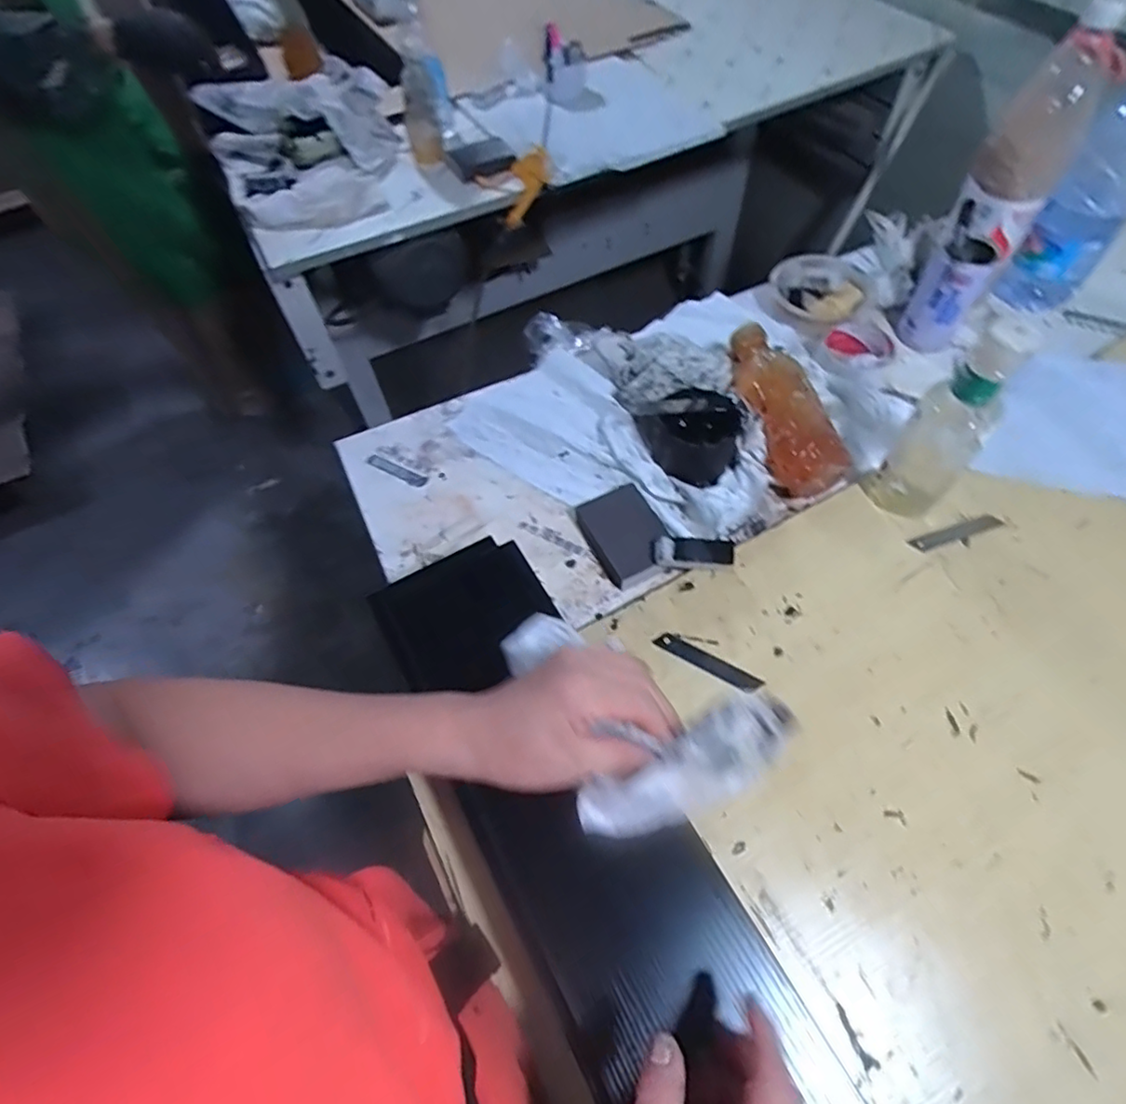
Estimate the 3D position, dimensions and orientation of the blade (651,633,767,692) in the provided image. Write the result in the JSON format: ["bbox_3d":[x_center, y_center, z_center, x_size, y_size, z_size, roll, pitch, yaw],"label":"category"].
[{"bbox_3d":[0.131,0.101,0.548,0.099,0.004,0.017,26,61,16],"label":"blade"}]

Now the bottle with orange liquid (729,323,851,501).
[{"bbox_3d":[0.236,-0.155,0.659,0.063,0.072,0.199,-16,59,-6],"label":"bottle with orange liquid"}]

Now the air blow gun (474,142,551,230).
[{"bbox_3d":[-0.076,-0.584,0.973,0.115,0.110,0.031,0,59,4],"label":"air blow gun"}]

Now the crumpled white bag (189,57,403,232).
[{"bbox_3d":[-0.458,-0.724,1.054,0.326,0.072,0.402,-18,59,-7],"label":"crumpled white bag"}]

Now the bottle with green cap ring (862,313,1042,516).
[{"bbox_3d":[0.342,-0.105,0.545,0.052,0.206,0.063,-28,61,-13],"label":"bottle with green cap ring"}]

